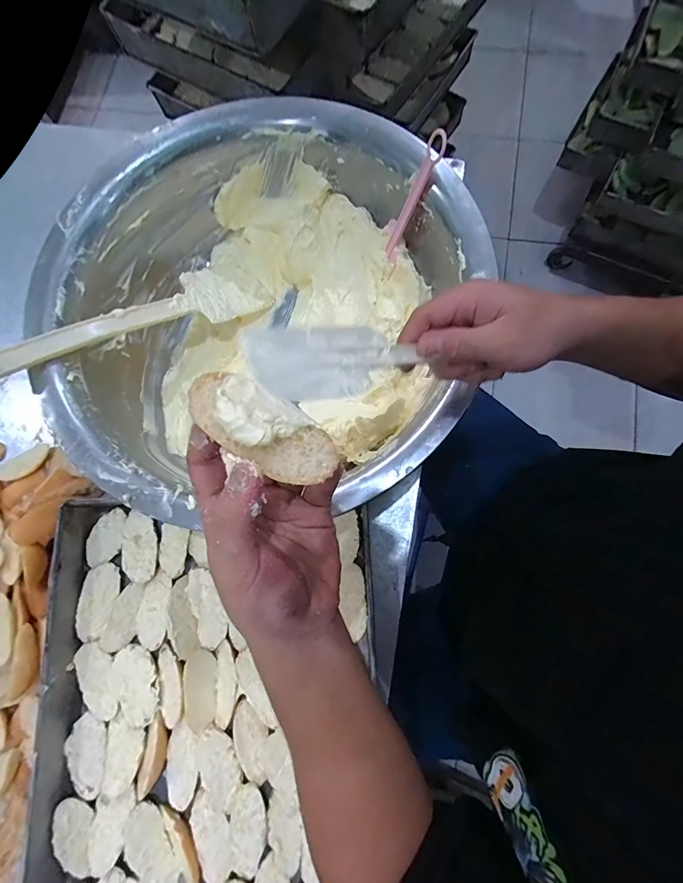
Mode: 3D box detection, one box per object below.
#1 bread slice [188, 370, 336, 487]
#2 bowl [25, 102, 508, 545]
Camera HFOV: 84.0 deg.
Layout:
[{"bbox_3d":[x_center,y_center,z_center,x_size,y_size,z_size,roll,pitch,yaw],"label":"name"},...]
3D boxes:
[{"bbox_3d":[-0.039,-0.008,0.185,0.079,0.017,0.035,33,76,-1],"label":"bread slice"},{"bbox_3d":[-0.089,-0.141,0.447,0.454,0.193,0.431,-1,78,4],"label":"bowl"}]

